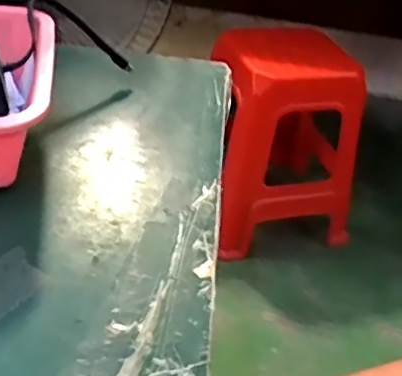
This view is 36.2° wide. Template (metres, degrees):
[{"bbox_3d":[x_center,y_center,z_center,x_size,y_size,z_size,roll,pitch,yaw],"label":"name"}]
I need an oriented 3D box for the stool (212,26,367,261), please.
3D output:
[{"bbox_3d":[0.191,-0.129,1.526,0.333,0.462,0.333,-7,37,-21],"label":"stool"}]

